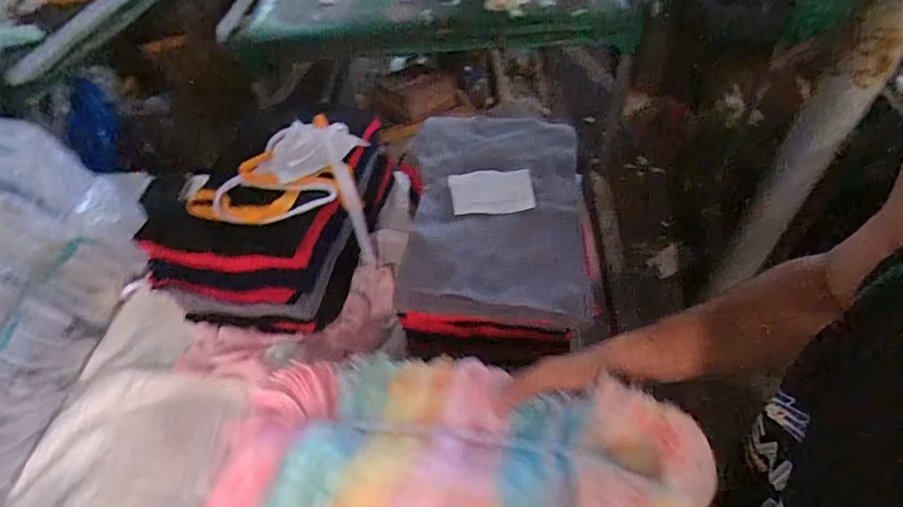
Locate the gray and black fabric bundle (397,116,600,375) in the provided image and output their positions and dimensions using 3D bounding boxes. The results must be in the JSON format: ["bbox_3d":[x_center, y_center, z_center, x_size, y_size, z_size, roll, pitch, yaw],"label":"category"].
[{"bbox_3d":[0.057,-0.040,0.648,0.234,0.110,0.359,1,49,6],"label":"gray and black fabric bundle"}]

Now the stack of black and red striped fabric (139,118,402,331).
[{"bbox_3d":[-0.245,-0.030,0.666,0.230,0.125,0.258,2,49,6],"label":"stack of black and red striped fabric"}]

